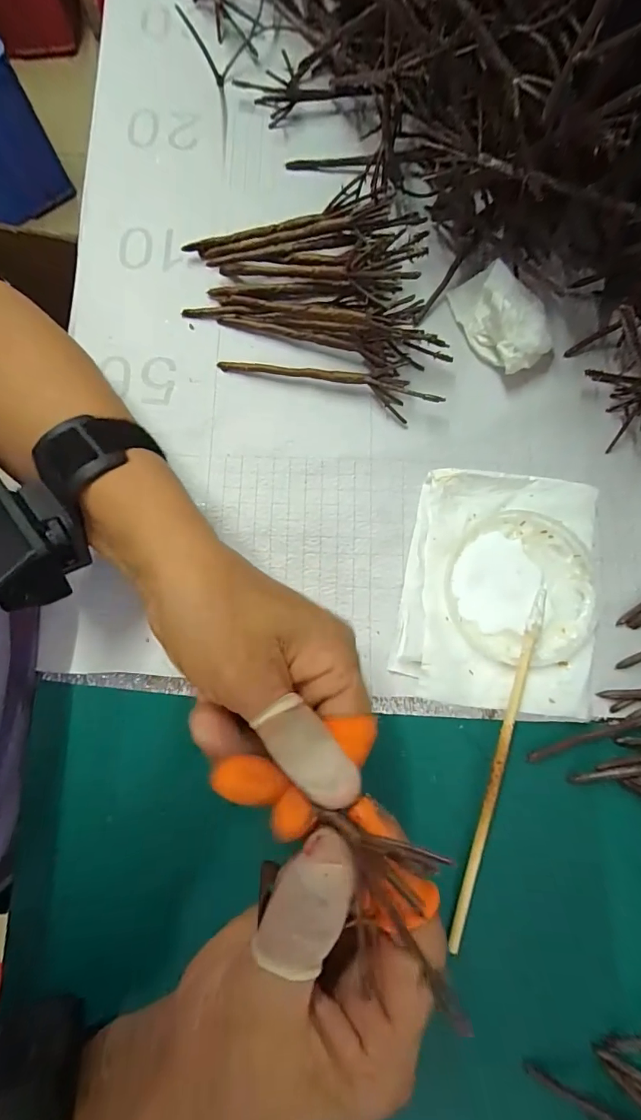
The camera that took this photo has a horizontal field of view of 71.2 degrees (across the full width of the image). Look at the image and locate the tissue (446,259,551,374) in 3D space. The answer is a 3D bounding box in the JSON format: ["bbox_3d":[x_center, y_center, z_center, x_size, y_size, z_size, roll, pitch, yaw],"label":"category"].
[{"bbox_3d":[0.114,-0.154,0.281,0.037,0.029,0.071,-31,83,-5],"label":"tissue"}]

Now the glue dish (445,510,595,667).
[{"bbox_3d":[0.117,0.016,0.264,0.083,0.010,0.086,0,79,0],"label":"glue dish"}]

